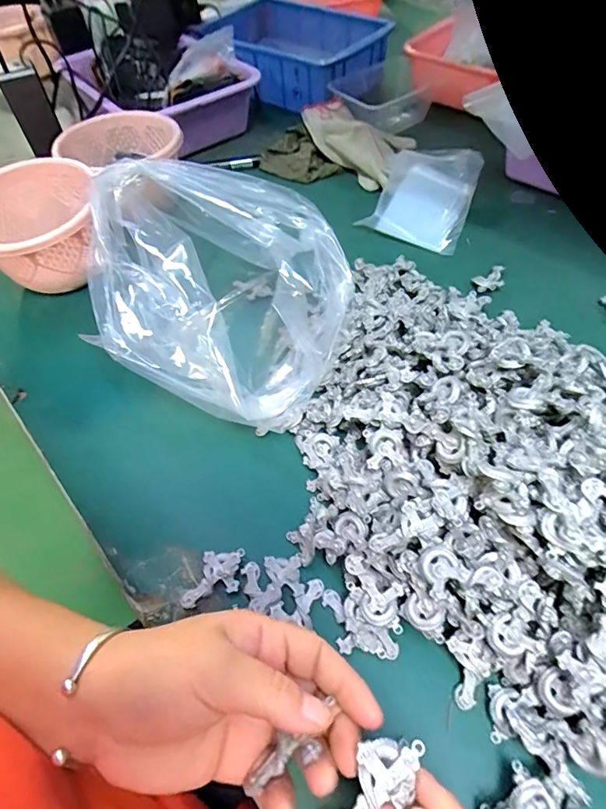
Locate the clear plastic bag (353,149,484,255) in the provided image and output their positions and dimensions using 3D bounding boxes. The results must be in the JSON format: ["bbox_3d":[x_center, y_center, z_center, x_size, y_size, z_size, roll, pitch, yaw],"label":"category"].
[{"bbox_3d":[0.151,-0.263,0.549,0.113,0.035,0.169,18,59,16],"label":"clear plastic bag"}]

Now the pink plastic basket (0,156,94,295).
[{"bbox_3d":[-0.286,-0.185,0.485,0.135,0.085,0.141,-20,56,-9],"label":"pink plastic basket"}]

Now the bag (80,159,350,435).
[{"bbox_3d":[-0.062,-0.092,0.357,0.171,0.158,0.141,12,57,12],"label":"bag"}]

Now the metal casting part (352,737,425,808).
[{"bbox_3d":[0.028,0.160,0.186,0.052,0.007,0.022,-40,62,-17],"label":"metal casting part"}]

